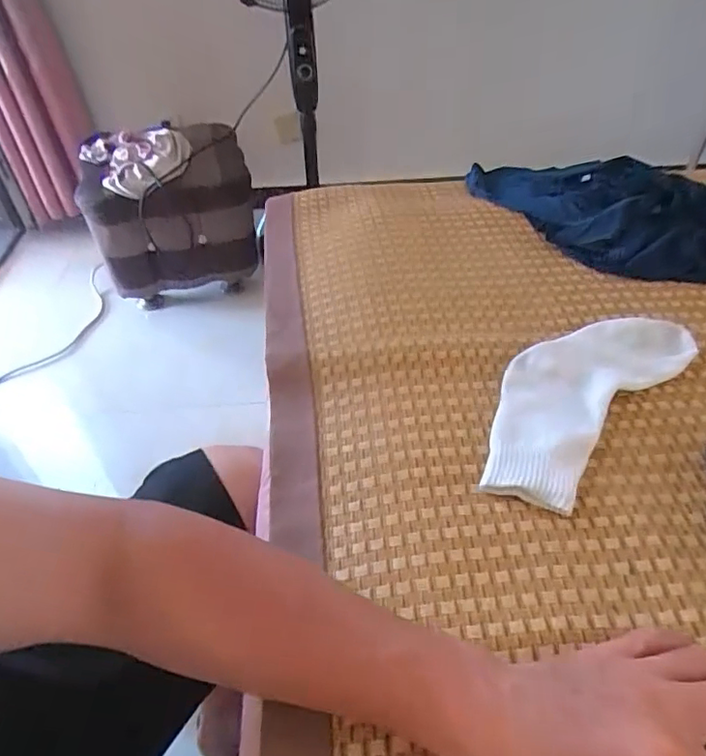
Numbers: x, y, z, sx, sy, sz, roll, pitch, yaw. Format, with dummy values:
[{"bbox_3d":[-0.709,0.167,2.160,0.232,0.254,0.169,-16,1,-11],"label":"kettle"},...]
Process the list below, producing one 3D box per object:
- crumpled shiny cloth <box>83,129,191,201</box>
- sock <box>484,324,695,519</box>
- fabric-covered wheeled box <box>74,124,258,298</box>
[{"bbox_3d":[-0.526,-0.540,1.359,0.245,0.084,0.220,-19,47,-16],"label":"crumpled shiny cloth"},{"bbox_3d":[0.201,0.013,0.507,0.116,0.023,0.261,34,57,31],"label":"sock"},{"bbox_3d":[-0.478,-0.464,1.480,0.398,0.312,0.363,-13,46,-10],"label":"fabric-covered wheeled box"}]

